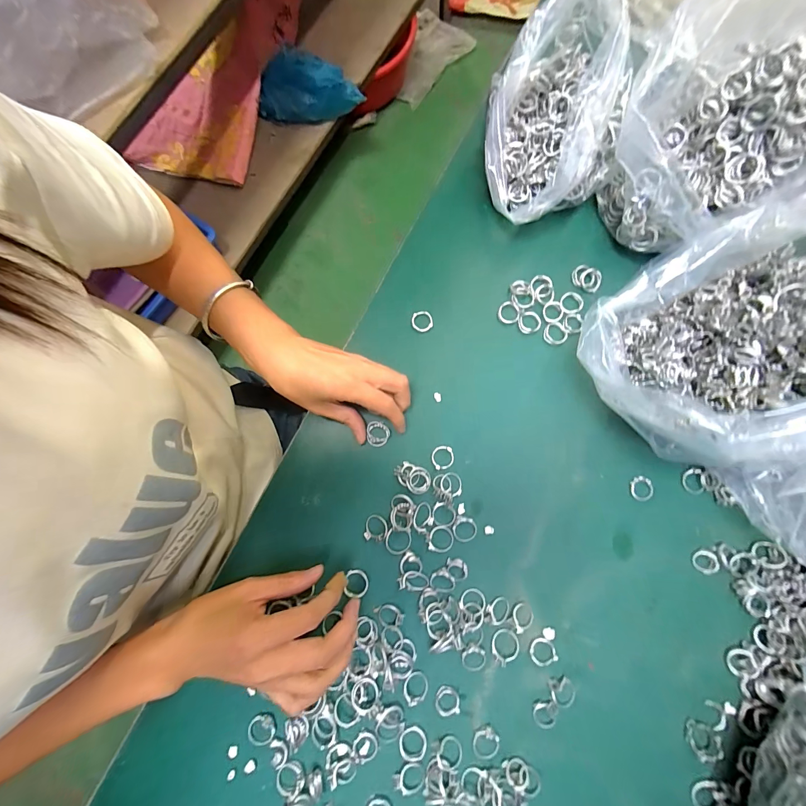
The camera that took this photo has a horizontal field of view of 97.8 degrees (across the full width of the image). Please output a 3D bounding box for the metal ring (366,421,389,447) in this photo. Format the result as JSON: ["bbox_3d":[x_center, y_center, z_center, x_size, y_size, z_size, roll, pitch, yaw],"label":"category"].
[{"bbox_3d":[-0.023,0.029,0.332,0.021,0.004,0.024,-1,93,-6],"label":"metal ring"}]

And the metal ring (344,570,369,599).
[{"bbox_3d":[-0.040,0.158,0.306,0.020,0.005,0.022,0,79,0],"label":"metal ring"}]

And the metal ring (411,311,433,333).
[{"bbox_3d":[0.019,-0.082,0.351,0.021,0.004,0.021,0,79,0],"label":"metal ring"}]

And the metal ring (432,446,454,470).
[{"bbox_3d":[0.037,0.051,0.326,0.020,0.006,0.021,0,79,0],"label":"metal ring"}]

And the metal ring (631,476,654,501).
[{"bbox_3d":[0.218,0.078,0.320,0.019,0.004,0.022,-10,79,-2],"label":"metal ring"}]

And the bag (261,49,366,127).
[{"bbox_3d":[-0.260,-0.866,0.958,0.285,0.101,0.115,4,79,3],"label":"bag"}]

